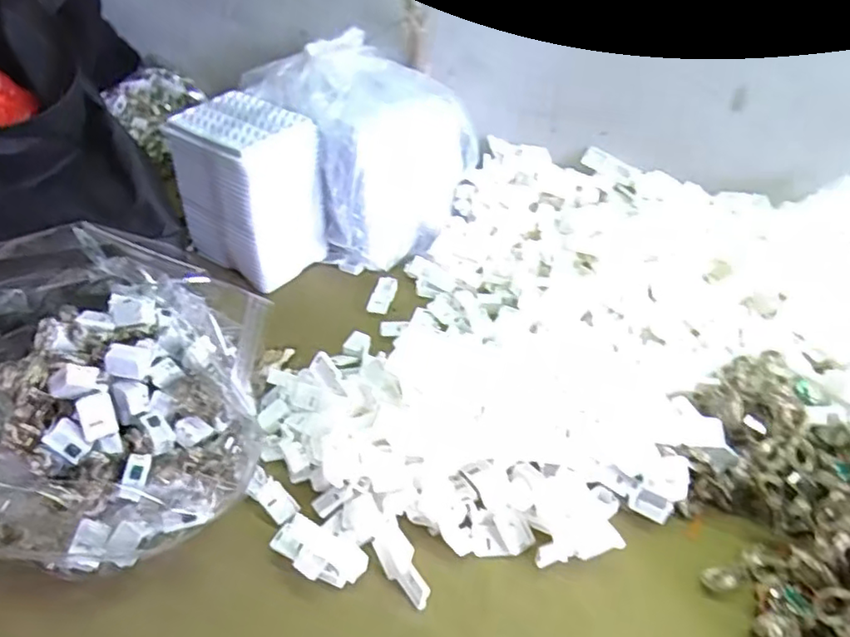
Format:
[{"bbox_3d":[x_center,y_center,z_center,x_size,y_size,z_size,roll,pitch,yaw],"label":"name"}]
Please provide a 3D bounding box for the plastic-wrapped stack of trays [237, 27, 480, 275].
[{"bbox_3d":[-0.061,-0.182,0.686,0.167,0.196,0.175,-26,45,-29],"label":"plastic-wrapped stack of trays"}]

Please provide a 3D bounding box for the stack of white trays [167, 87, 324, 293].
[{"bbox_3d":[-0.182,-0.132,0.654,0.125,0.158,0.099,29,45,32],"label":"stack of white trays"}]

